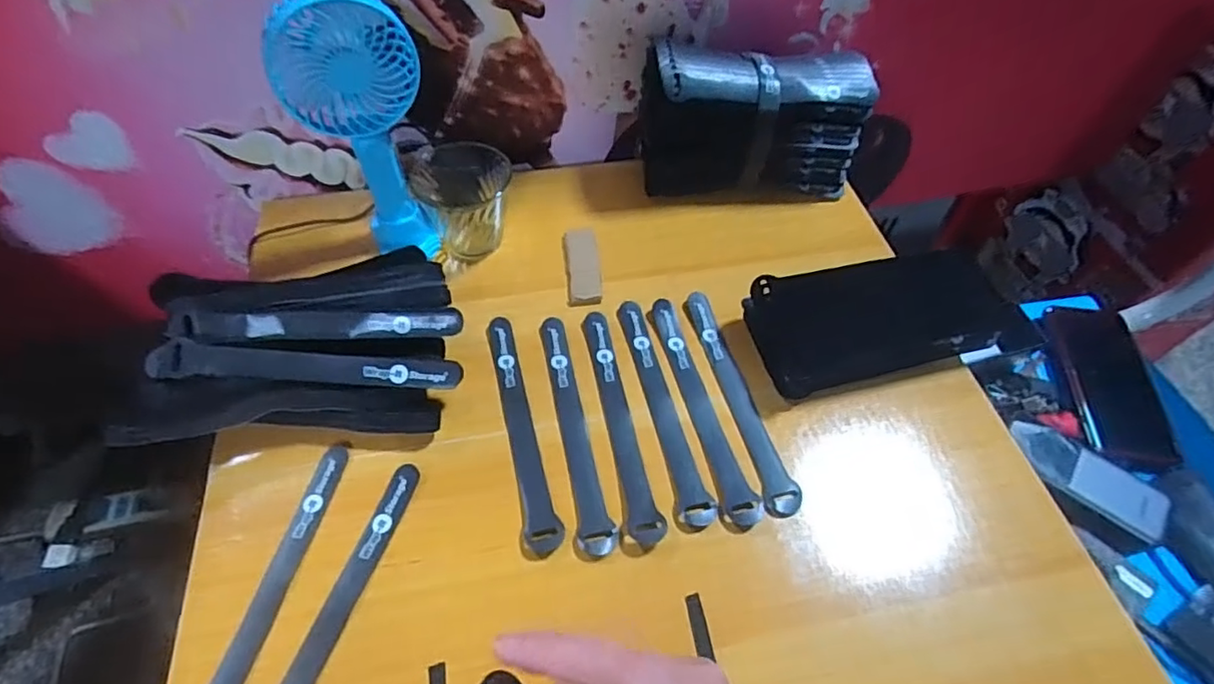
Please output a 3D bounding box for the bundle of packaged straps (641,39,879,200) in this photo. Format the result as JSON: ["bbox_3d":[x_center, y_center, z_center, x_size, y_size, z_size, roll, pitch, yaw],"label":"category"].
[{"bbox_3d":[0.149,-0.231,0.609,0.225,0.117,0.127,5,53,1],"label":"bundle of packaged straps"}]

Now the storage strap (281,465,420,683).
[{"bbox_3d":[-0.169,0.170,0.367,0.025,0.007,0.198,18,56,7],"label":"storage strap"}]

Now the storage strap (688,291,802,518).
[{"bbox_3d":[0.105,0.039,0.471,0.026,0.005,0.202,-8,54,-9],"label":"storage strap"}]

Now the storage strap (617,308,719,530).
[{"bbox_3d":[0.043,0.045,0.462,0.024,0.004,0.200,-8,54,-9],"label":"storage strap"}]

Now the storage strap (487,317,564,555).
[{"bbox_3d":[-0.067,0.060,0.448,0.024,0.005,0.198,-12,55,-12],"label":"storage strap"}]

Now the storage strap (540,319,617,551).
[{"bbox_3d":[-0.024,0.060,0.449,0.025,0.004,0.200,-8,54,-8],"label":"storage strap"}]

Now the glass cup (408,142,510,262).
[{"bbox_3d":[-0.130,-0.130,0.551,0.073,0.077,0.073,1,53,-2],"label":"glass cup"}]

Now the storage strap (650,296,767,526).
[{"bbox_3d":[0.071,0.046,0.461,0.026,0.006,0.197,-11,55,-11],"label":"storage strap"}]

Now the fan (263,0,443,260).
[{"bbox_3d":[-0.198,-0.167,0.489,0.101,0.211,0.046,-5,54,-7],"label":"fan"}]

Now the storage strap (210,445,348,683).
[{"bbox_3d":[-0.212,0.159,0.375,0.022,0.008,0.198,11,53,5],"label":"storage strap"}]

